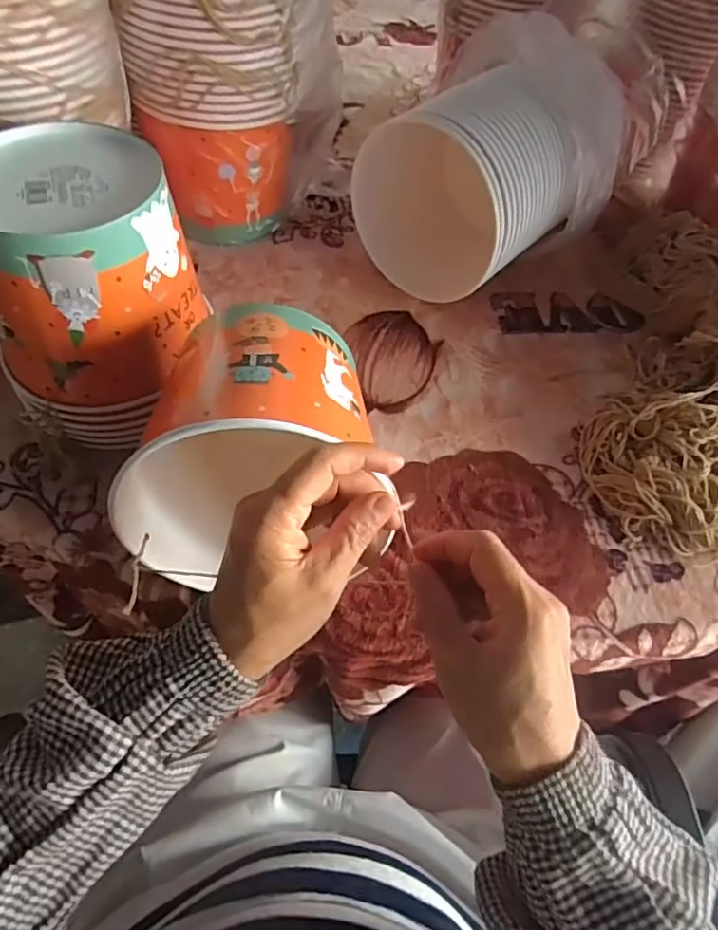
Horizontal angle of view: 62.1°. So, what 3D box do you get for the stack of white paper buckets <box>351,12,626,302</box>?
[{"bbox_3d":[0.135,-0.288,0.583,0.185,0.186,0.220,35,59,18],"label":"stack of white paper buckets"}]

